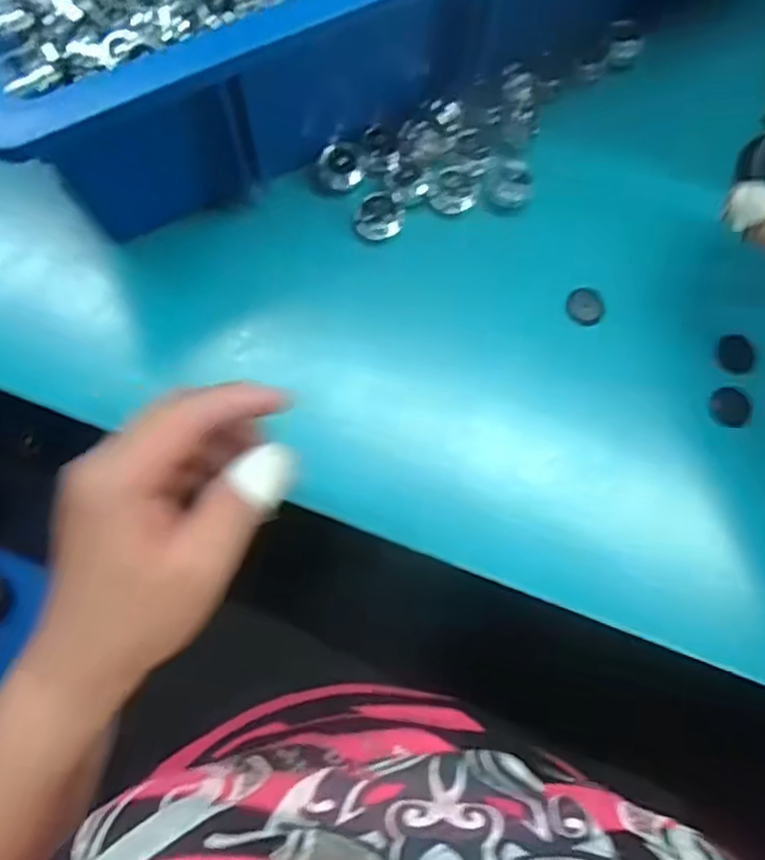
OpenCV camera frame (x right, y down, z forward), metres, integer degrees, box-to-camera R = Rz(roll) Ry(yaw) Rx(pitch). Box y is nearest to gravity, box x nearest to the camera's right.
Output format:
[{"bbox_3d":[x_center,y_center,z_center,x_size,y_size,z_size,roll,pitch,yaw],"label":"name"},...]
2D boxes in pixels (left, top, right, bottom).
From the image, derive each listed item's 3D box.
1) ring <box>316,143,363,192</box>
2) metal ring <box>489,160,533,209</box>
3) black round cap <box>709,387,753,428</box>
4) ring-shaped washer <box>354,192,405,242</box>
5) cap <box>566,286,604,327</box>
[{"bbox_3d":[-0.023,-0.140,0.374,0.023,0.011,0.021,0,77,1],"label":"ring"},{"bbox_3d":[0.070,-0.131,0.377,0.021,0.013,0.025,23,78,6],"label":"metal ring"},{"bbox_3d":[0.178,-0.012,0.358,0.020,0.005,0.021,0,77,1],"label":"black round cap"},{"bbox_3d":[-0.002,-0.114,0.378,0.023,0.011,0.025,0,77,1],"label":"ring-shaped washer"},{"bbox_3d":[0.109,-0.066,0.374,0.020,0.004,0.020,0,77,1],"label":"cap"}]

